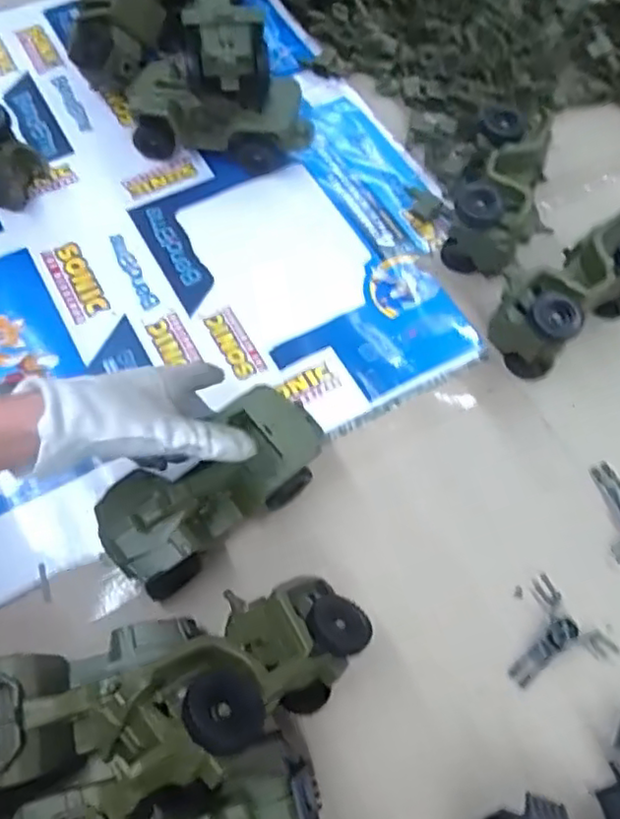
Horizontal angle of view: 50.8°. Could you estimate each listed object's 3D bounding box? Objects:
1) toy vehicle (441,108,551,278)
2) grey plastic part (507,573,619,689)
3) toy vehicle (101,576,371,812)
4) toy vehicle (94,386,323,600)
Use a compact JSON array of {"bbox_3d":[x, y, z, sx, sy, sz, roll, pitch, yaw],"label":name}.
[{"bbox_3d":[0.191,-0.216,0.652,0.087,0.078,0.169,16,65,7],"label":"toy vehicle"},{"bbox_3d":[0.184,0.178,0.501,0.076,0.016,0.072,-35,70,-16],"label":"grey plastic part"},{"bbox_3d":[-0.047,0.167,0.408,0.174,0.078,0.089,-14,57,-51],"label":"toy vehicle"},{"bbox_3d":[-0.077,0.059,0.511,0.175,0.071,0.083,-36,70,-17],"label":"toy vehicle"}]

